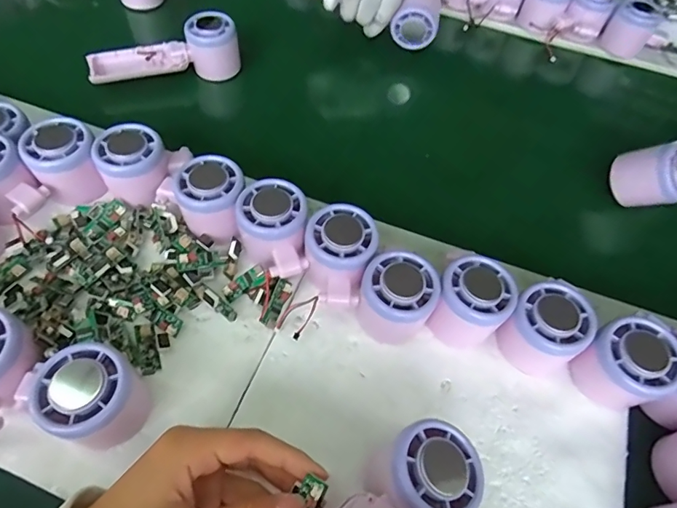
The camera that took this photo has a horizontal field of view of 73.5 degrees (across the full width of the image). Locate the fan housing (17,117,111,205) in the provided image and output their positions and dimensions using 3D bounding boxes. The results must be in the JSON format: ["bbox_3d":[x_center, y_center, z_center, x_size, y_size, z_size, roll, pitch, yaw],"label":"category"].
[{"bbox_3d":[-0.235,-0.079,0.390,0.052,0.048,0.053,-28,64,-20],"label":"fan housing"}]

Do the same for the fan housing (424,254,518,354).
[{"bbox_3d":[0.103,0.038,0.353,0.053,0.057,0.054,2,58,-3],"label":"fan housing"}]

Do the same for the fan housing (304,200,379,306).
[{"bbox_3d":[-0.002,0.005,0.362,0.056,0.060,0.071,16,58,5],"label":"fan housing"}]

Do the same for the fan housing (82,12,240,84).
[{"bbox_3d":[-0.198,-0.228,0.516,0.164,0.054,0.045,-15,60,-13],"label":"fan housing"}]

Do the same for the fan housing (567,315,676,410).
[{"bbox_3d":[0.208,0.081,0.330,0.054,0.054,0.053,2,58,-3],"label":"fan housing"}]

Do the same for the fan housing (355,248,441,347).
[{"bbox_3d":[0.044,0.034,0.349,0.057,0.060,0.054,30,60,13],"label":"fan housing"}]

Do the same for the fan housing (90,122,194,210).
[{"bbox_3d":[-0.172,-0.077,0.395,0.067,0.047,0.058,6,58,-1],"label":"fan housing"}]

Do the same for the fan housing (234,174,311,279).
[{"bbox_3d":[-0.053,-0.017,0.364,0.054,0.045,0.074,-5,59,-8],"label":"fan housing"}]

